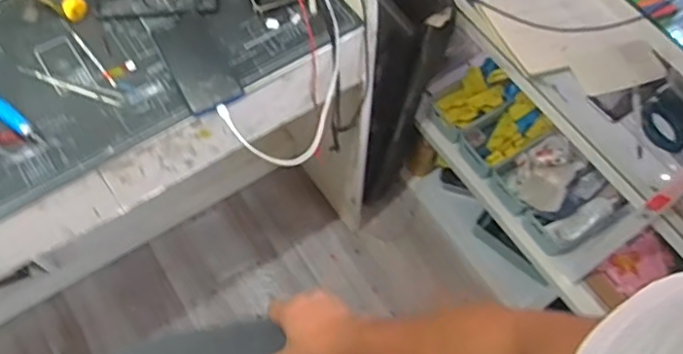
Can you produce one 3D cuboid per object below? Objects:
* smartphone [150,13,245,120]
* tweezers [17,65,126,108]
[{"bbox_3d":[-0.198,-0.158,0.819,0.073,0.013,0.164,-26,67,-14],"label":"smartphone"},{"bbox_3d":[-0.362,-0.121,0.798,0.152,0.004,0.022,14,64,6],"label":"tweezers"}]

